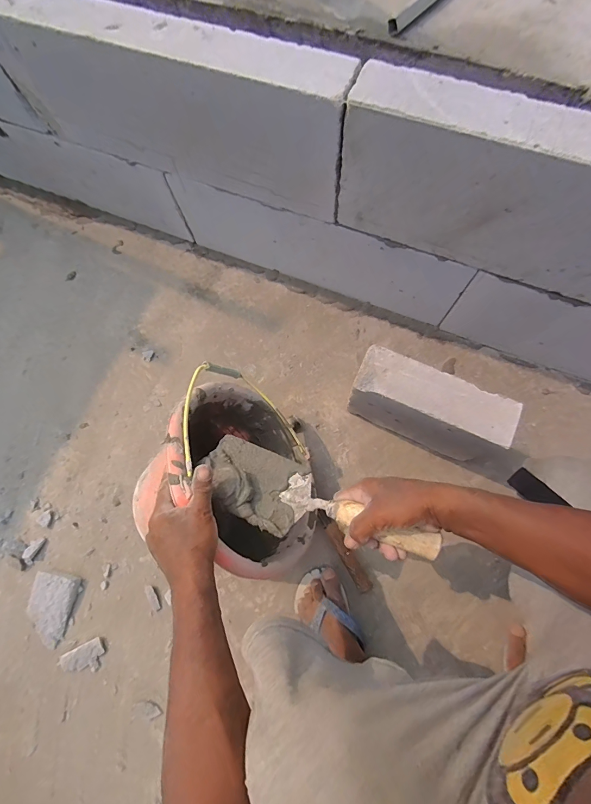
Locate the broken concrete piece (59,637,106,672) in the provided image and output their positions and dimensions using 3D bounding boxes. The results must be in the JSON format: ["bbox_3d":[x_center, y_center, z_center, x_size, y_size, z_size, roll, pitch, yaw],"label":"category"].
[{"bbox_3d":[-0.385,0.468,0.639,0.077,0.013,0.049,-26,75,-4],"label":"broken concrete piece"}]

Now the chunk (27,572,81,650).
[{"bbox_3d":[-0.457,0.388,0.659,0.079,0.024,0.122,5,75,4],"label":"chunk"}]

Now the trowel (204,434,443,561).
[{"bbox_3d":[0.015,0.126,0.440,0.286,0.060,0.099,18,74,19],"label":"trowel"}]

